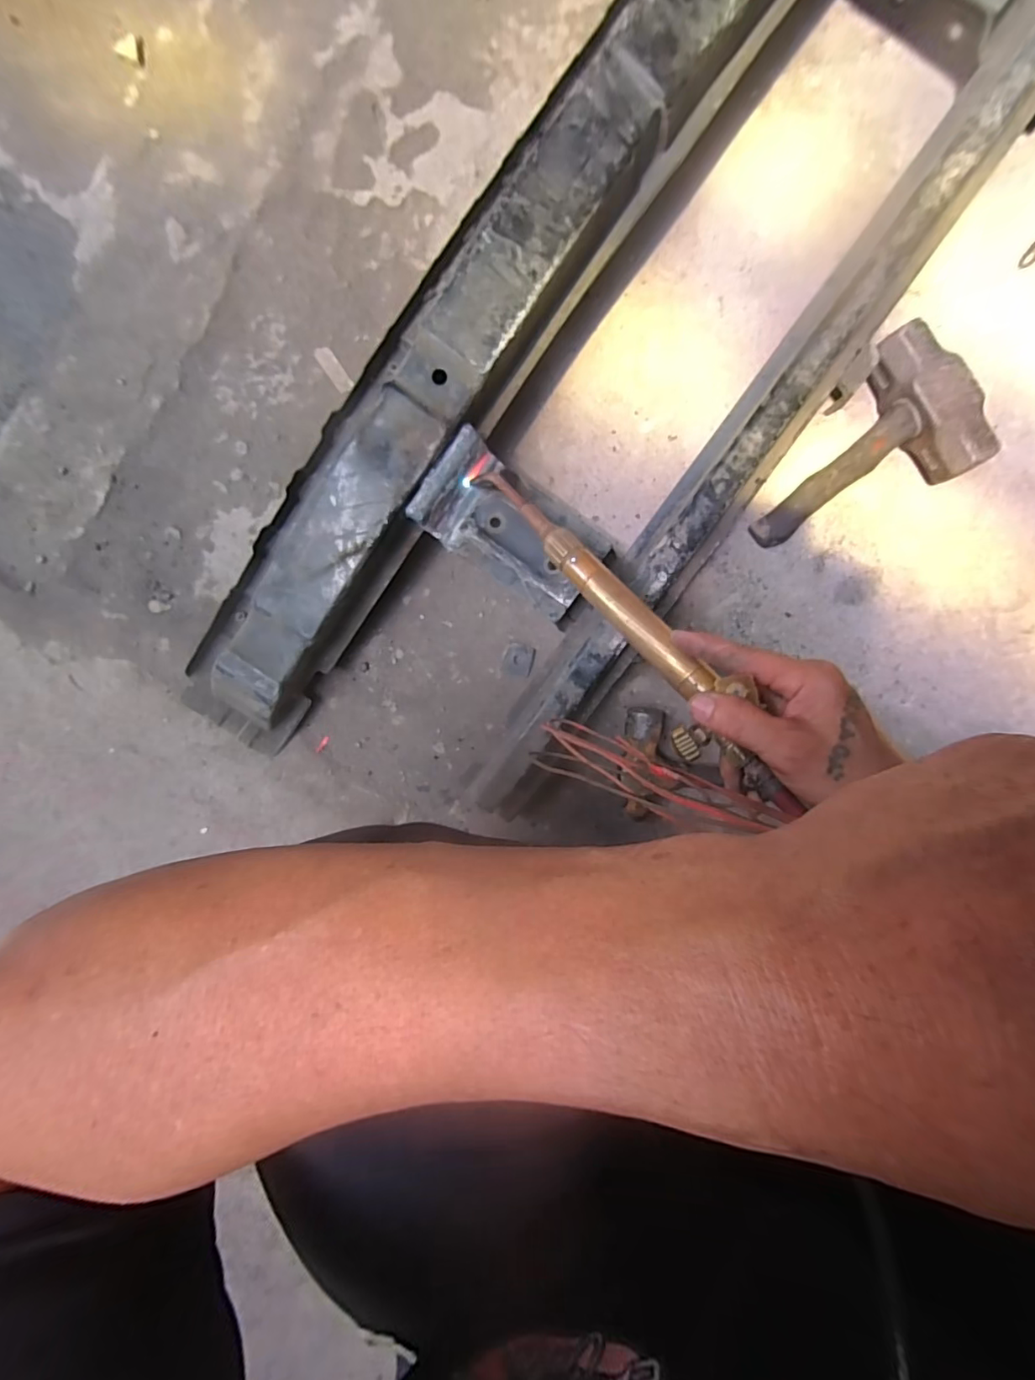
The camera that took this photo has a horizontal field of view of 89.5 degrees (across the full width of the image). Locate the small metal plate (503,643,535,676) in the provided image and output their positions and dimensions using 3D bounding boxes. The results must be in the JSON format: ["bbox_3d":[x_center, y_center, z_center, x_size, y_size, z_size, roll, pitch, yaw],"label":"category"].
[{"bbox_3d":[0.001,-0.032,0.570,0.030,0.004,0.034,14,92,-2],"label":"small metal plate"}]

